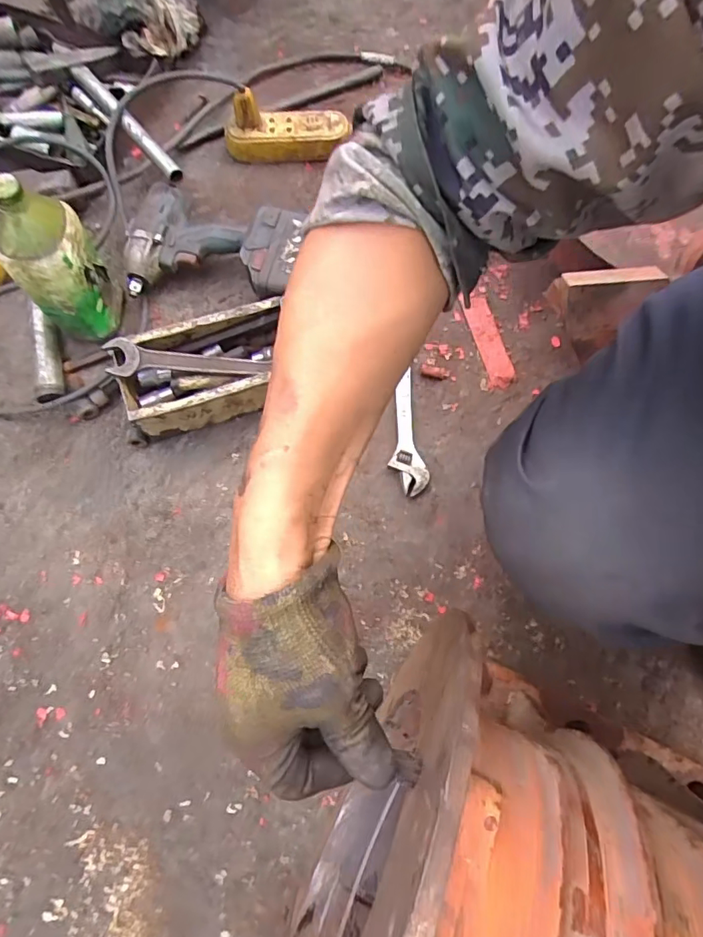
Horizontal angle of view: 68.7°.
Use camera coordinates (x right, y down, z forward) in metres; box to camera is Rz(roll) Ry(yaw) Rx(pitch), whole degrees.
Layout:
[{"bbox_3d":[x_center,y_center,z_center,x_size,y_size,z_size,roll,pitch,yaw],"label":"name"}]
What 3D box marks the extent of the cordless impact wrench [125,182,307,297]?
[{"bbox_3d":[-0.171,-0.280,0.660,0.226,0.075,0.140,11,73,5],"label":"cordless impact wrench"}]

